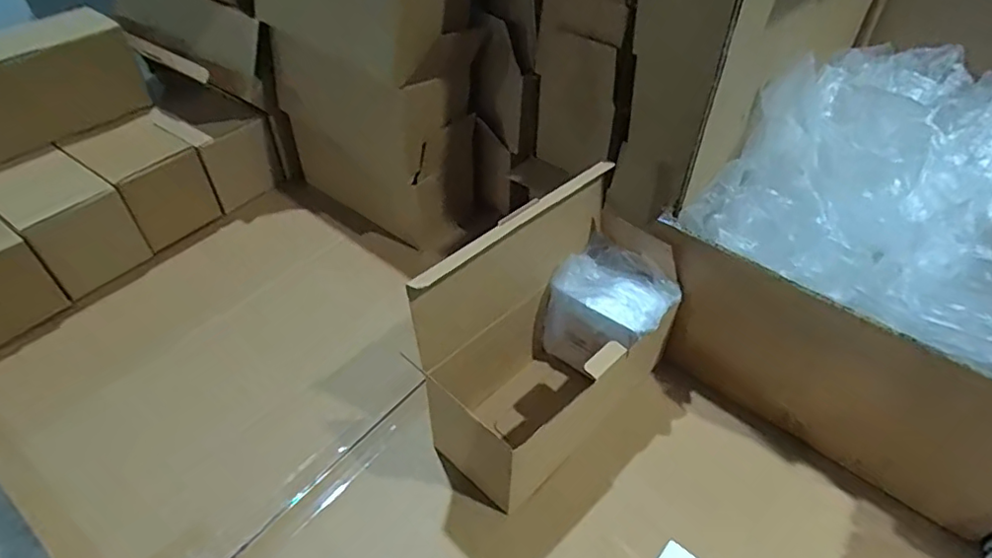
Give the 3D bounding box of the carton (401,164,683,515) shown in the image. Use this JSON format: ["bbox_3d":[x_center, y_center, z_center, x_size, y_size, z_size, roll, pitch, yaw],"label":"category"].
[{"bbox_3d":[0.047,0.041,0.463,0.216,0.184,0.116,-34,54,-30],"label":"carton"}]

